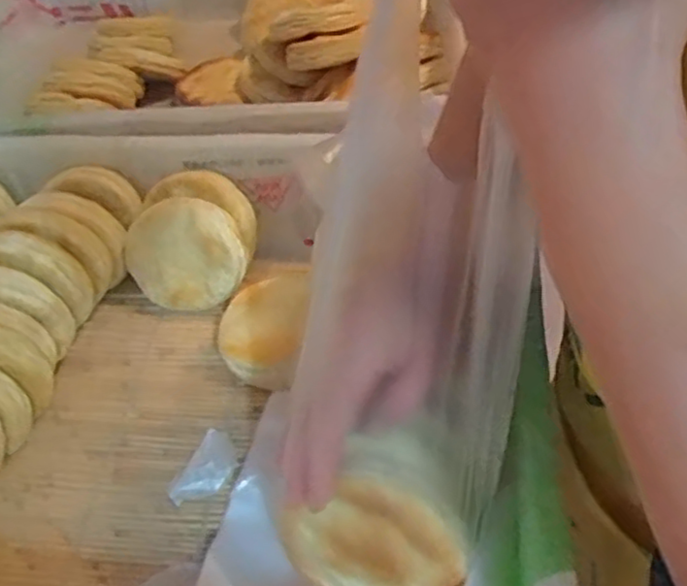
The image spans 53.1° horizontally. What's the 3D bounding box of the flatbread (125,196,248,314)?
[{"bbox_3d":[-0.126,-0.028,0.543,0.095,0.087,0.021,-27,17,22],"label":"flatbread"}]

